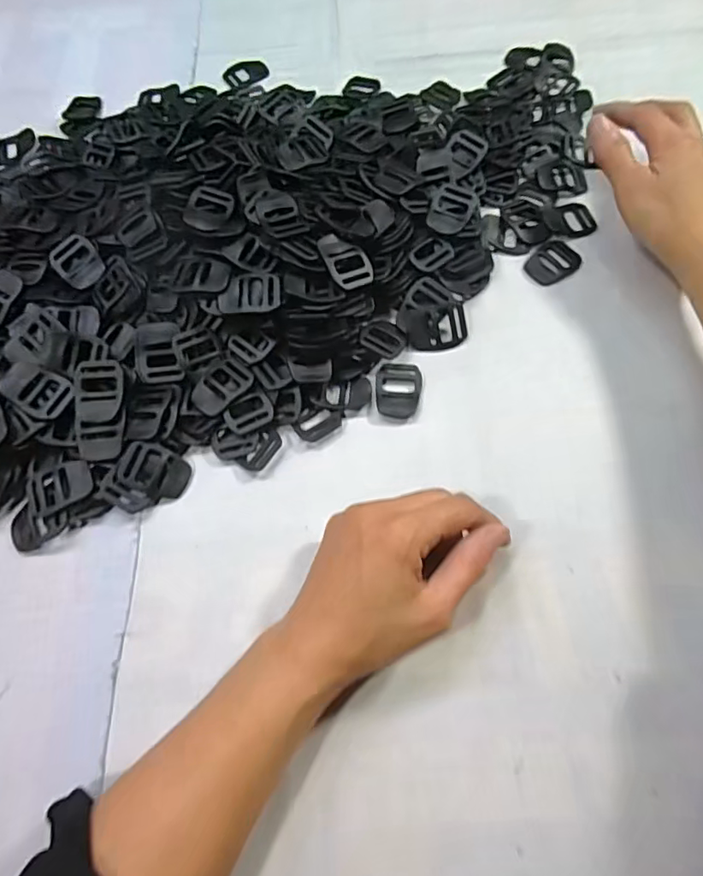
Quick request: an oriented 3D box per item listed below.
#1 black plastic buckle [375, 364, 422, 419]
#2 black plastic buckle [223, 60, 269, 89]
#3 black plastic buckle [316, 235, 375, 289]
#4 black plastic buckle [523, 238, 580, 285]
[{"bbox_3d":[0.029,-0.031,0.346,0.029,0.004,0.039,7,67,6],"label":"black plastic buckle"},{"bbox_3d":[-0.094,-0.324,0.478,0.038,0.004,0.031,-29,68,-10],"label":"black plastic buckle"},{"bbox_3d":[-0.004,-0.111,0.337,0.028,0.005,0.041,-31,86,-27],"label":"black plastic buckle"},{"bbox_3d":[0.141,-0.124,0.376,0.042,0.004,0.029,-36,69,-12],"label":"black plastic buckle"}]

